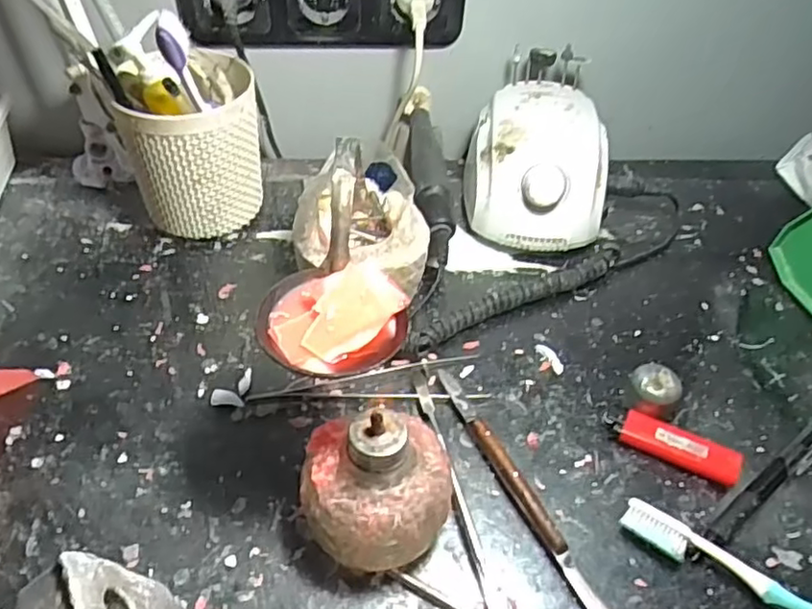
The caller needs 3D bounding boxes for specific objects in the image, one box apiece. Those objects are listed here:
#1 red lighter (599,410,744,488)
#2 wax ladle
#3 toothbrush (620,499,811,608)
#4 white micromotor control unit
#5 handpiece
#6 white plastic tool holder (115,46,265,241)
[{"bbox_3d":[0.159,0.084,0.390,0.078,0.014,0.020,22,50,16],"label":"red lighter"},{"bbox_3d":[-0.040,-0.025,0.324,0.071,0.043,0.120,-6,48,-10],"label":"wax ladle"},{"bbox_3d":[0.197,0.154,0.324,0.184,0.019,0.016,27,51,19],"label":"toothbrush"},{"bbox_3d":[0.105,-0.117,0.524,0.112,0.087,0.148,12,48,7],"label":"white micromotor control unit"},{"bbox_3d":[0.018,-0.106,0.503,0.026,0.023,0.191,-1,48,-5],"label":"handpiece"},{"bbox_3d":[-0.155,-0.114,0.484,0.092,0.110,0.088,-6,48,-10],"label":"white plastic tool holder"}]

